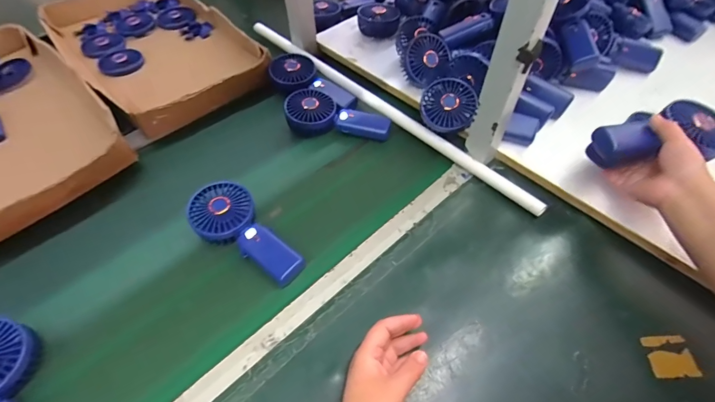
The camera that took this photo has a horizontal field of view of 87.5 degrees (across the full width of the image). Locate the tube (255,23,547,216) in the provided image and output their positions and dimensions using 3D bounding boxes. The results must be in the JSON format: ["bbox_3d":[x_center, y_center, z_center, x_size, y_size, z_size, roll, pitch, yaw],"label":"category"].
[{"bbox_3d":[0.028,-0.183,0.657,0.661,0.020,0.022,39,63,21],"label":"tube"}]

